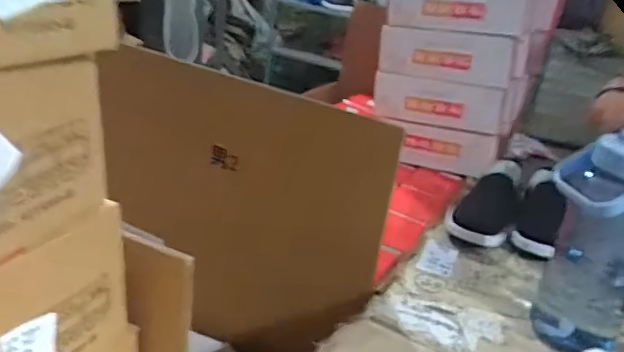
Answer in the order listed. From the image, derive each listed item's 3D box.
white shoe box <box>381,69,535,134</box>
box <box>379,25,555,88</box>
[{"bbox_3d":[0.343,-0.191,1.413,0.317,0.131,0.188,21,27,27],"label":"white shoe box"},{"bbox_3d":[0.363,-0.310,1.389,0.304,0.127,0.266,23,28,30],"label":"box"}]

